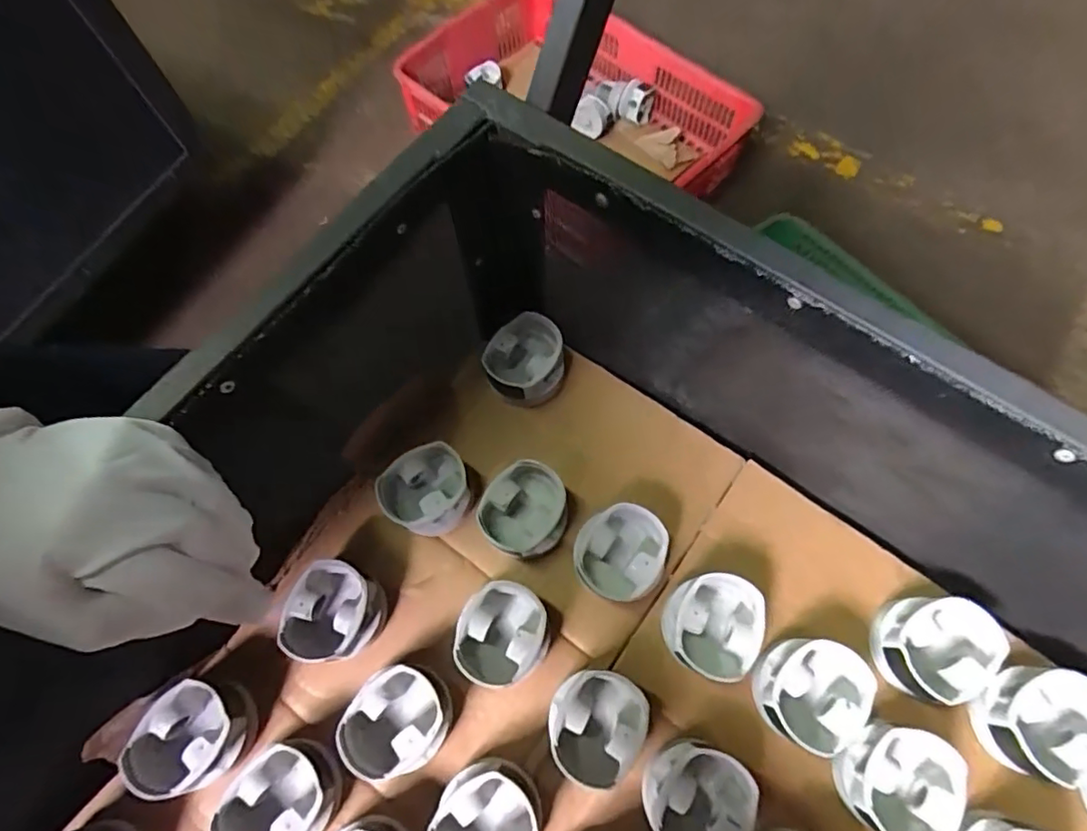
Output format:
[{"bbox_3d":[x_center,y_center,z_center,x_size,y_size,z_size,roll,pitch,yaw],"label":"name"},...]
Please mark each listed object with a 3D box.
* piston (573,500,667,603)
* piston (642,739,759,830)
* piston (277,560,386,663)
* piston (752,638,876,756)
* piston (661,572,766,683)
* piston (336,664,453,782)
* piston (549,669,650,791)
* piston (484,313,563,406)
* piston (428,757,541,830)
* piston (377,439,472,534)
[{"bbox_3d":[0.064,0.116,0.482,0.071,0.050,0.073,0,69,1],"label":"piston"},{"bbox_3d":[0.108,0.279,0.413,0.072,0.037,0.079,22,71,9],"label":"piston"},{"bbox_3d":[-0.171,0.161,0.471,0.071,0.038,0.074,0,69,1],"label":"piston"},{"bbox_3d":[0.202,0.212,0.441,0.074,0.043,0.078,0,69,1],"label":"piston"},{"bbox_3d":[0.134,0.165,0.456,0.072,0.041,0.079,0,69,1],"label":"piston"},{"bbox_3d":[-0.111,0.235,0.445,0.080,0.043,0.072,-38,73,-12],"label":"piston"},{"bbox_3d":[0.040,0.233,0.430,0.070,0.038,0.079,11,70,5],"label":"piston"},{"bbox_3d":[-0.018,-0.052,0.547,0.072,0.047,0.084,24,72,10],"label":"piston"},{"bbox_3d":[-0.043,0.298,0.418,0.074,0.041,0.080,23,71,9],"label":"piston"},{"bbox_3d":[-0.102,0.066,0.507,0.069,0.044,0.075,0,69,1],"label":"piston"}]

